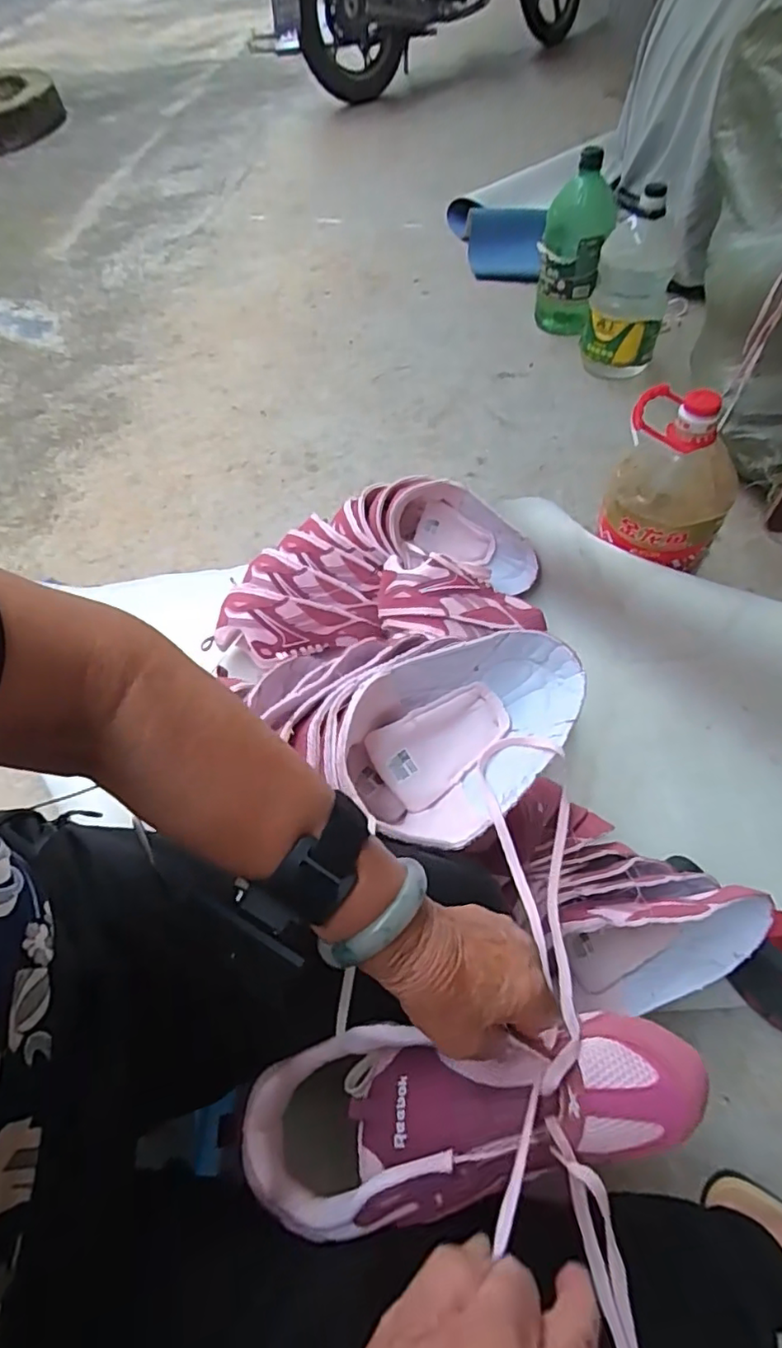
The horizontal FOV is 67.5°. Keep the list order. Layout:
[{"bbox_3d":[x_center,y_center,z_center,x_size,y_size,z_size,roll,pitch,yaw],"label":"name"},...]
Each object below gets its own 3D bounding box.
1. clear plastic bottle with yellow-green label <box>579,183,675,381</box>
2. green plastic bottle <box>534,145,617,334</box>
[{"bbox_3d":[0.515,-0.816,1.266,0.156,0.321,0.122,9,57,11],"label":"clear plastic bottle with yellow-green label"},{"bbox_3d":[0.428,-0.989,1.374,0.148,0.321,0.140,9,57,11],"label":"green plastic bottle"}]

